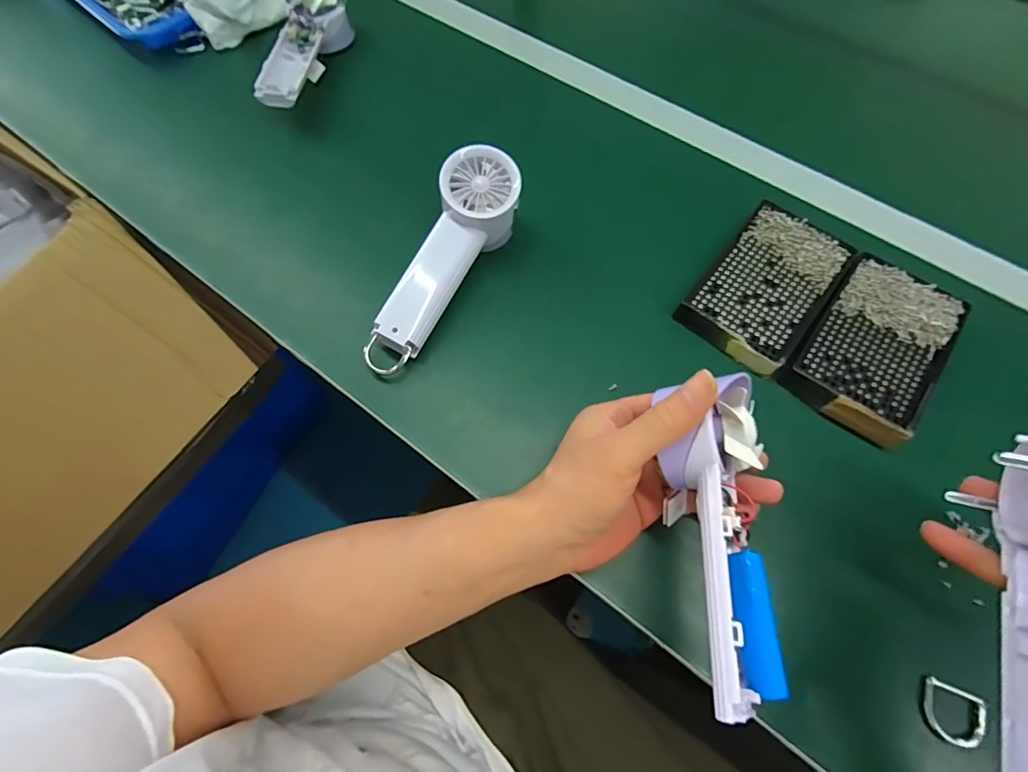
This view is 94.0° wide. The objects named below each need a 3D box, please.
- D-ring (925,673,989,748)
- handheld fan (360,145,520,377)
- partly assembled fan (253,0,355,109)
[{"bbox_3d":[0.260,0.194,0.283,0.004,0.030,0.032,25,73,-19],"label":"D-ring"},{"bbox_3d":[-0.056,-0.096,0.386,0.055,0.053,0.190,29,87,12],"label":"handheld fan"},{"bbox_3d":[-0.214,-0.346,0.499,0.060,0.058,0.173,5,68,3],"label":"partly assembled fan"}]

